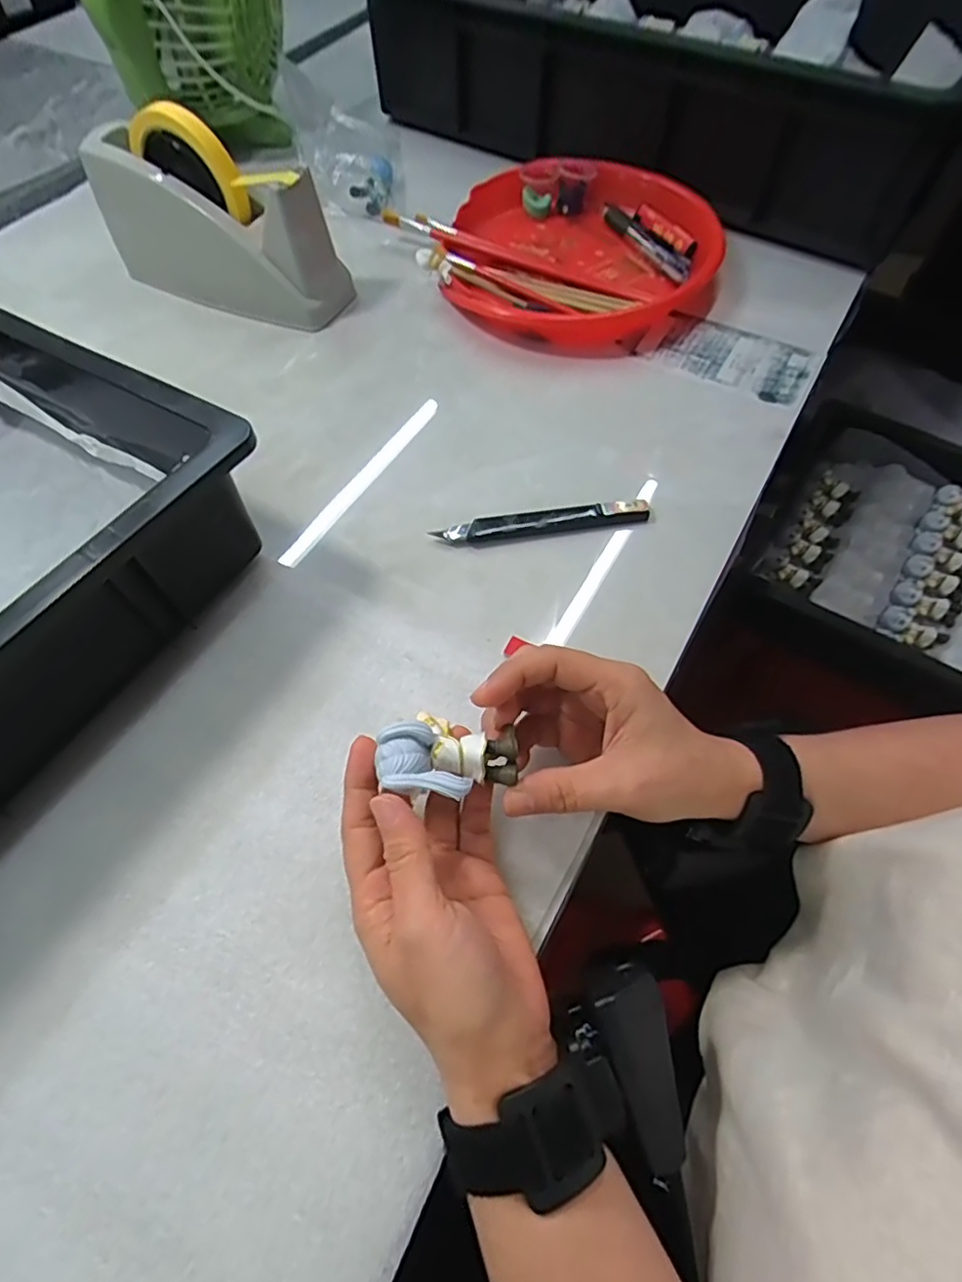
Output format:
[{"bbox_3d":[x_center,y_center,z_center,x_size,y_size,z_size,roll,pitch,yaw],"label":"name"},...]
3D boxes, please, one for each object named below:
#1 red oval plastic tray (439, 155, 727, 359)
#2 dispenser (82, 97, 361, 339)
[{"bbox_3d":[0.079,-0.353,0.542,0.240,0.043,0.240,-27,63,-14],"label":"red oval plastic tray"},{"bbox_3d":[-0.220,-0.355,0.504,0.208,0.118,0.076,25,63,15],"label":"dispenser"}]

